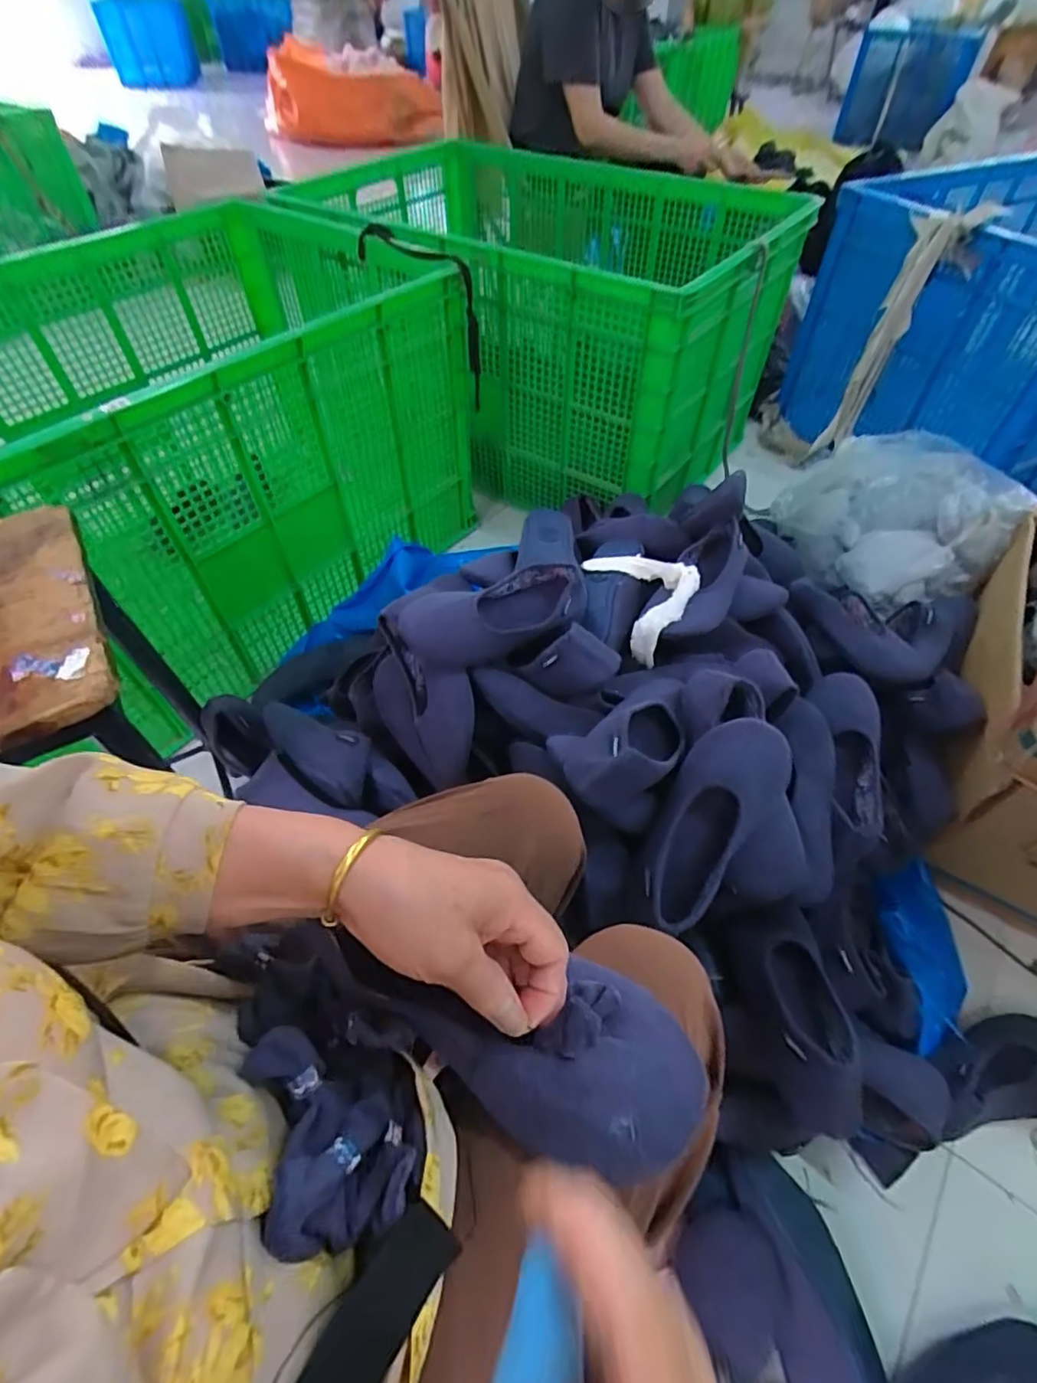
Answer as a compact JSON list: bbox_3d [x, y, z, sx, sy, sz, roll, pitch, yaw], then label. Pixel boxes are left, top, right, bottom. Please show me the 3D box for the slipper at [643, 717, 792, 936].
[{"bbox_3d":[0.195,0.127,0.594,0.094,0.048,0.219,30,80,21],"label":"slipper"}]

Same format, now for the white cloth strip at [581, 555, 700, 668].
[{"bbox_3d":[0.174,-0.139,0.810,0.100,0.091,0.180,-18,55,-13],"label":"white cloth strip"}]

